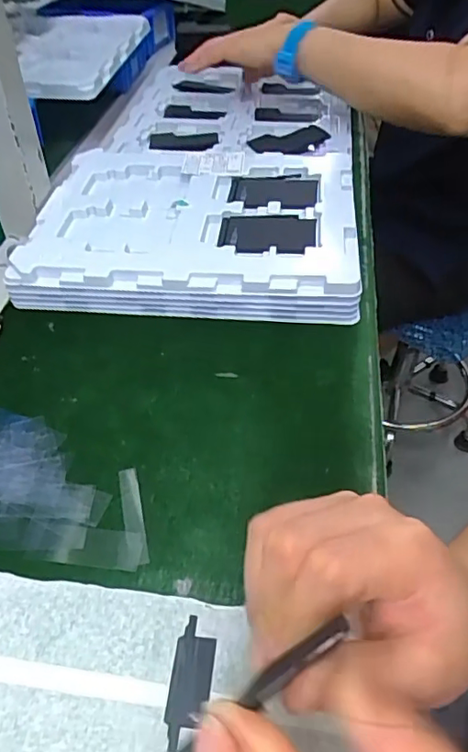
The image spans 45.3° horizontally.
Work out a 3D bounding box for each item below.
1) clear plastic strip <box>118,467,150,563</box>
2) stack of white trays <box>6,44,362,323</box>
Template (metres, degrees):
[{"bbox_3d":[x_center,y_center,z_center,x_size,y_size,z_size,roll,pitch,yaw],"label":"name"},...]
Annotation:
[{"bbox_3d":[-0.058,0.079,0.323,0.011,0.004,0.062,-9,45,-10],"label":"clear plastic strip"},{"bbox_3d":[-0.023,-0.247,0.611,0.279,0.046,0.520,2,44,2],"label":"stack of white trays"}]

